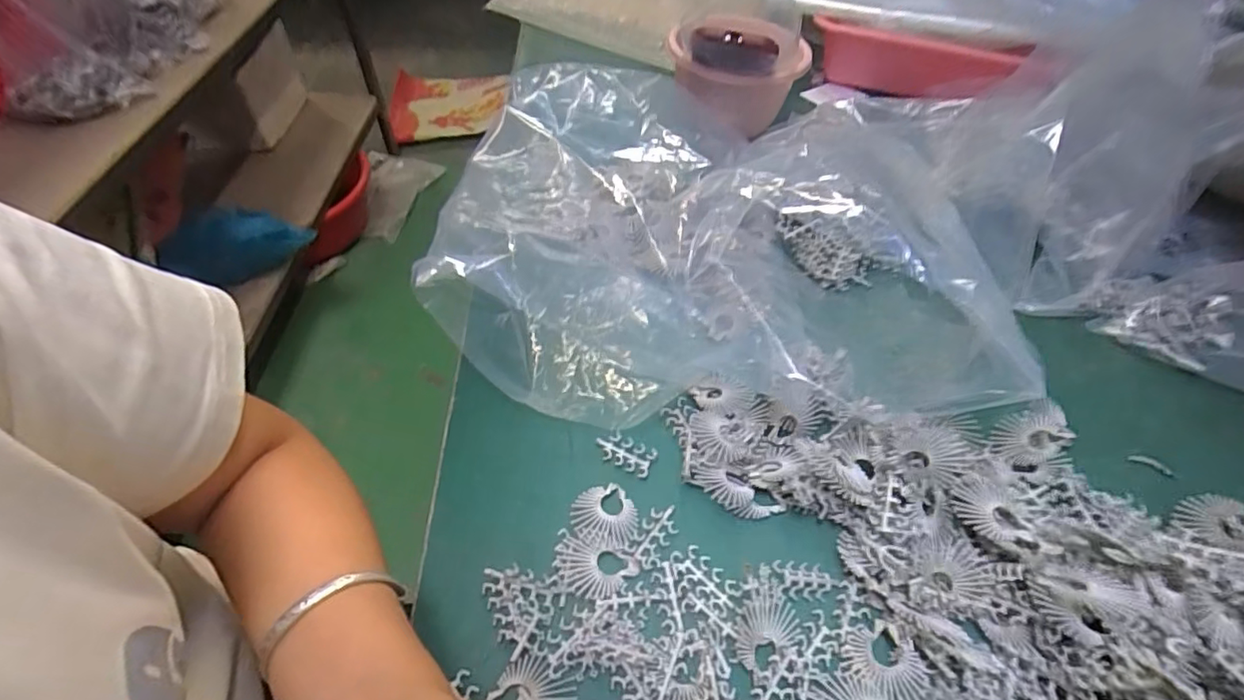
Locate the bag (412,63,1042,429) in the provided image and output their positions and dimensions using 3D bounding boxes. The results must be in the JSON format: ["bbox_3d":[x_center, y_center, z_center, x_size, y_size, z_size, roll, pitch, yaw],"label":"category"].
[{"bbox_3d":[0.076,-0.113,0.471,0.398,0.103,0.344,3,50,0],"label":"bag"}]

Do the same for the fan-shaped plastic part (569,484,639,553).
[{"bbox_3d":[-0.011,0.100,0.352,0.039,0.009,0.041,3,50,0],"label":"fan-shaped plastic part"}]

